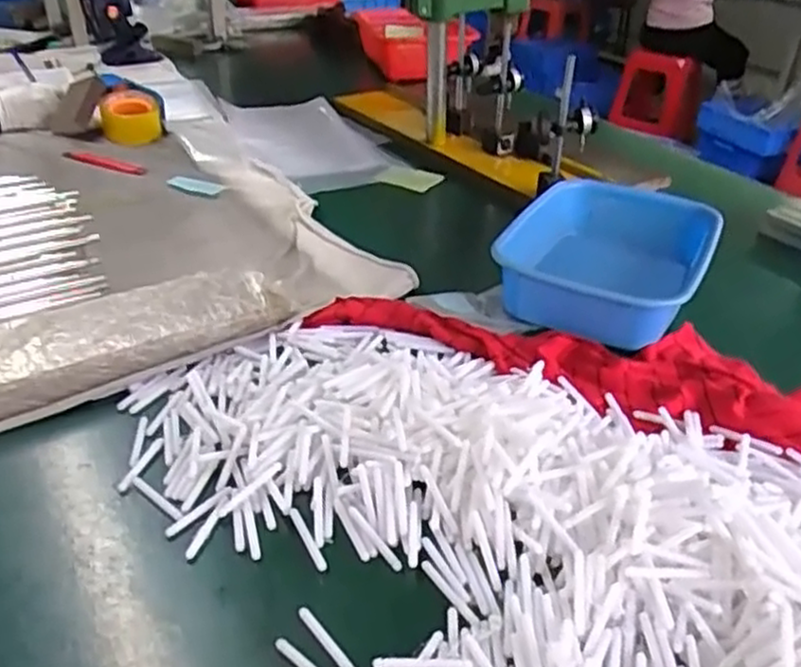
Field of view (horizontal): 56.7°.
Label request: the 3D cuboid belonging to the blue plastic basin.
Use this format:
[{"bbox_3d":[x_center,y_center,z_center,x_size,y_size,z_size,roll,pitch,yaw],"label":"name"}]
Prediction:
[{"bbox_3d":[0.235,-0.081,0.860,0.197,0.090,0.285,20,37,24],"label":"blue plastic basin"}]

